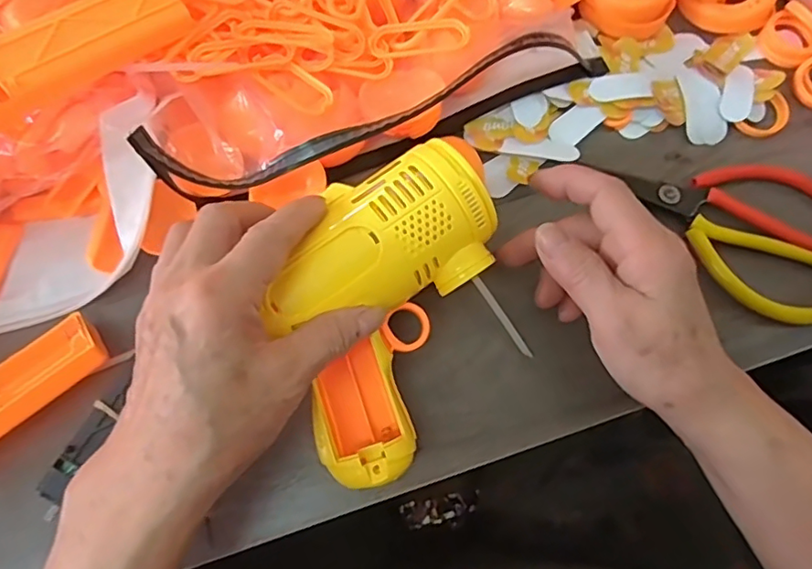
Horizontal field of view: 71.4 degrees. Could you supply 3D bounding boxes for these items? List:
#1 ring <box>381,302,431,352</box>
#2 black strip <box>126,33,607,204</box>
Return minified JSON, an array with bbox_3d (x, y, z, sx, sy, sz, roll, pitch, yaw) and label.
[{"bbox_3d":[0.000,0.022,0.281,0.025,0.004,0.023,1,78,-6],"label":"ring"},{"bbox_3d":[-0.005,-0.089,0.300,0.255,0.043,0.042,-20,75,-7],"label":"black strip"}]

